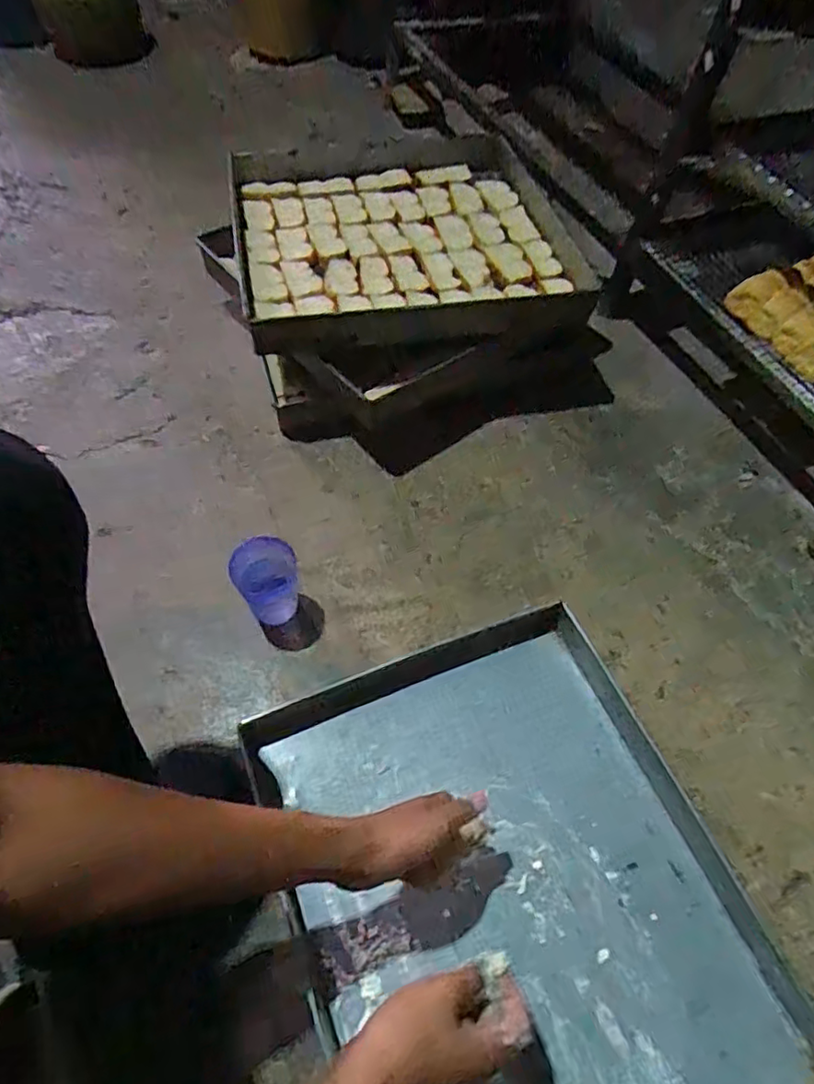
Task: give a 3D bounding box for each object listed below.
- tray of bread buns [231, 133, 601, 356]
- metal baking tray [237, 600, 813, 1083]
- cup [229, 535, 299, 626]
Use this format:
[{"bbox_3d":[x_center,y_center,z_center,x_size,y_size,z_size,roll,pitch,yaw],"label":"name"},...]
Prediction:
[{"bbox_3d":[-0.014,-0.515,0.967,0.507,0.069,0.549,-10,58,-10],"label":"tray of bread buns"},{"bbox_3d":[0.114,0.349,0.592,0.425,0.053,0.516,-19,61,-15],"label":"metal baking tray"},{"bbox_3d":[-0.166,0.050,0.727,0.074,0.096,0.071,2,58,-3],"label":"cup"}]

